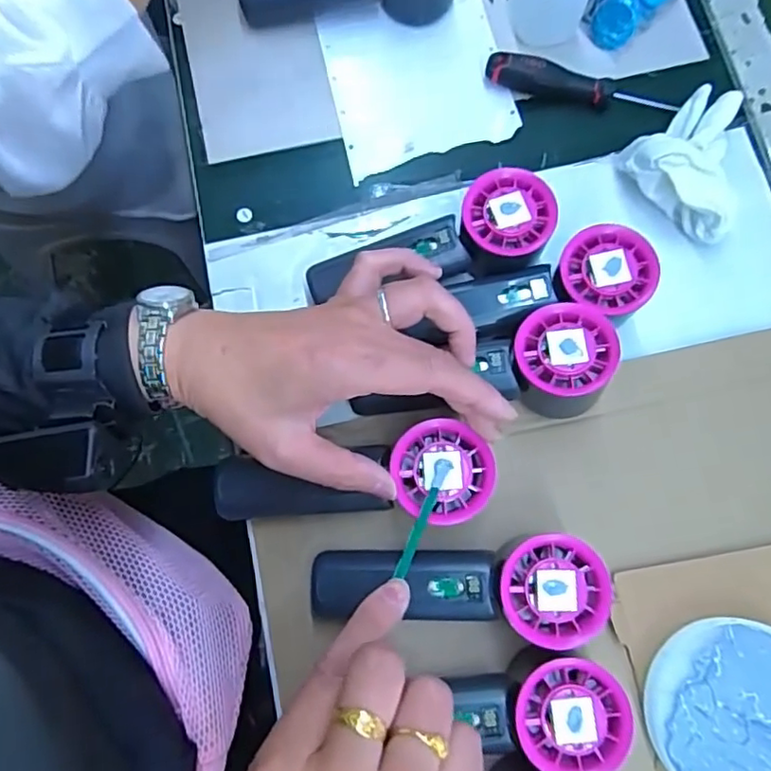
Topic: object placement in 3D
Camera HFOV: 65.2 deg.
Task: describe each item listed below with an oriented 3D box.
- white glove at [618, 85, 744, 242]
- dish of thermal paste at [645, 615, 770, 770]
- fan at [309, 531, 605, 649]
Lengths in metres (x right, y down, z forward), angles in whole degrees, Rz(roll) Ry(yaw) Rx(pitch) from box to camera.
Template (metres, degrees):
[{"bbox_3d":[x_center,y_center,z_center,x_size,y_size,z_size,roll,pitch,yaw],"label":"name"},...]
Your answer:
[{"bbox_3d":[0.214,-0.158,0.403,0.084,0.044,0.098,37,79,8],"label":"white glove"},{"bbox_3d":[0.199,0.183,0.335,0.099,0.012,0.097,0,76,1],"label":"dish of thermal paste"},{"bbox_3d":[0.038,0.111,0.338,0.157,0.052,0.055,2,76,0],"label":"fan"}]

